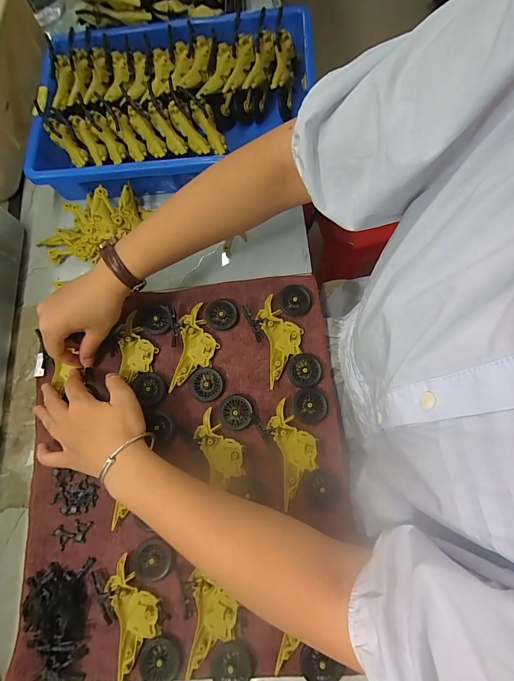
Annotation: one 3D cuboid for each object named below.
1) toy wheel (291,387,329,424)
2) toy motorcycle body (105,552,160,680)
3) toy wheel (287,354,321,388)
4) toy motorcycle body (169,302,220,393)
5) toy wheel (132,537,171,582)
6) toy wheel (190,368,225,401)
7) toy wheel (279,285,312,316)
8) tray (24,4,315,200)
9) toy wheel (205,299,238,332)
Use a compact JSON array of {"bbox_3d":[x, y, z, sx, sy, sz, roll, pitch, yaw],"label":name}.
[{"bbox_3d":[0.057,0.070,0.345,0.038,0.004,0.037,-1,75,4],"label":"toy wheel"},{"bbox_3d":[-0.119,0.265,0.313,0.044,0.013,0.099,-16,75,0],"label":"toy motorcycle body"},{"bbox_3d":[0.053,0.033,0.356,0.037,0.004,0.036,-1,75,4],"label":"toy wheel"},{"bbox_3d":[-0.070,0.006,0.373,0.046,0.007,0.097,3,76,5],"label":"toy motorcycle body"},{"bbox_3d":[-0.105,0.218,0.318,0.036,0.006,0.040,33,80,12],"label":"toy wheel"},{"bbox_3d":[-0.057,0.049,0.361,0.037,0.004,0.036,-2,75,4],"label":"toy wheel"},{"bbox_3d":[0.045,-0.048,0.380,0.035,0.008,0.037,-1,75,4],"label":"toy wheel"},{"bbox_3d":[-0.109,-0.325,0.434,0.355,0.071,0.249,-2,75,4],"label":"tray"},{"bbox_3d":[-0.042,-0.032,0.383,0.038,0.006,0.038,-1,75,4],"label":"toy wheel"}]

